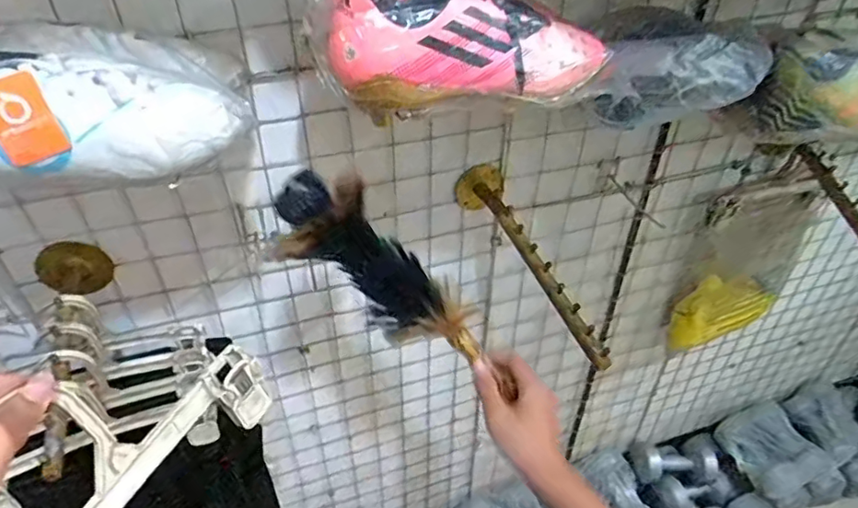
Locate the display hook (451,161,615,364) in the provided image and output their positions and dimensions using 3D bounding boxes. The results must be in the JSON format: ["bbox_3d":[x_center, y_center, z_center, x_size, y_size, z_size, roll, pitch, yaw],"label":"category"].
[{"bbox_3d":[0.113,0.003,0.676,0.066,0.072,0.298,-10,41,-13],"label":"display hook"}]

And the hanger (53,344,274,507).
[{"bbox_3d":[-0.195,0.145,0.341,0.023,0.120,0.243,-8,37,39],"label":"hanger"}]

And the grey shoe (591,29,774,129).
[{"bbox_3d":[0.251,-0.184,0.592,0.217,0.086,0.064,-16,43,-20],"label":"grey shoe"}]

